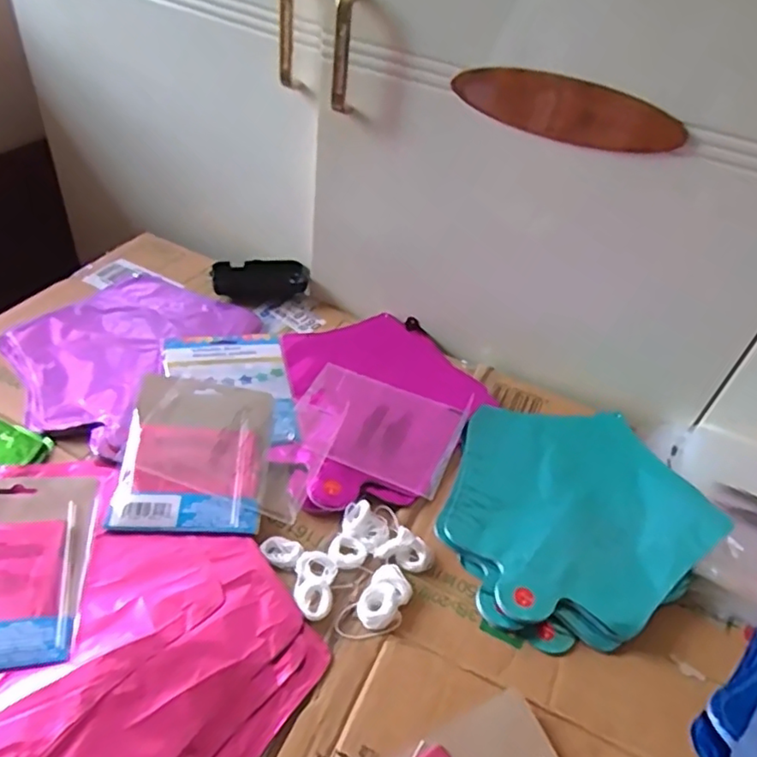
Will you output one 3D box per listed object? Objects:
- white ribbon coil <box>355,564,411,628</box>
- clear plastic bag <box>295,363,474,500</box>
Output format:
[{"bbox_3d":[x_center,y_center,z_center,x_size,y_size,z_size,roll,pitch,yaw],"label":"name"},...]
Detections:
[{"bbox_3d":[0.004,0.160,0.447,0.031,0.010,0.048,32,50,22],"label":"white ribbon coil"},{"bbox_3d":[0.000,0.039,0.565,0.149,0.020,0.117,21,42,8],"label":"clear plastic bag"}]

